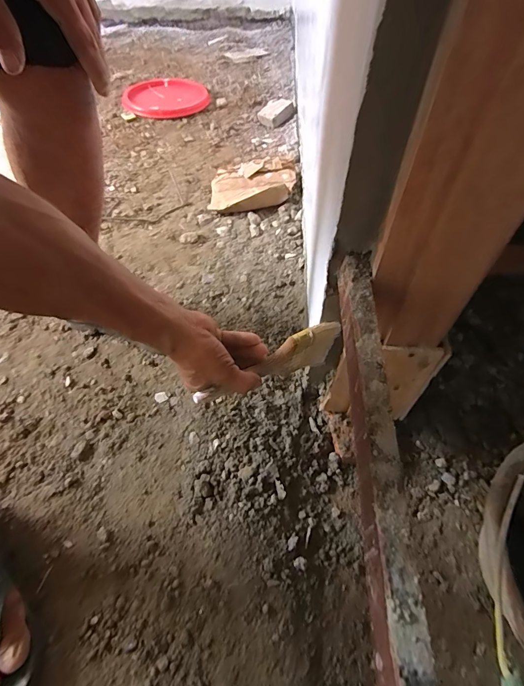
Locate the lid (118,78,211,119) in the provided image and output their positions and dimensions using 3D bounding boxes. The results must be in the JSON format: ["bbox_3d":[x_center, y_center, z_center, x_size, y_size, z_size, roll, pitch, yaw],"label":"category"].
[{"bbox_3d":[-0.358,-0.928,1.356,0.301,0.046,0.314,0,54,0],"label":"lid"}]

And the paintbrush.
[{"bbox_3d":[0.009,0.032,0.477,0.203,0.085,0.018,-23,57,-16],"label":"paintbrush"}]

